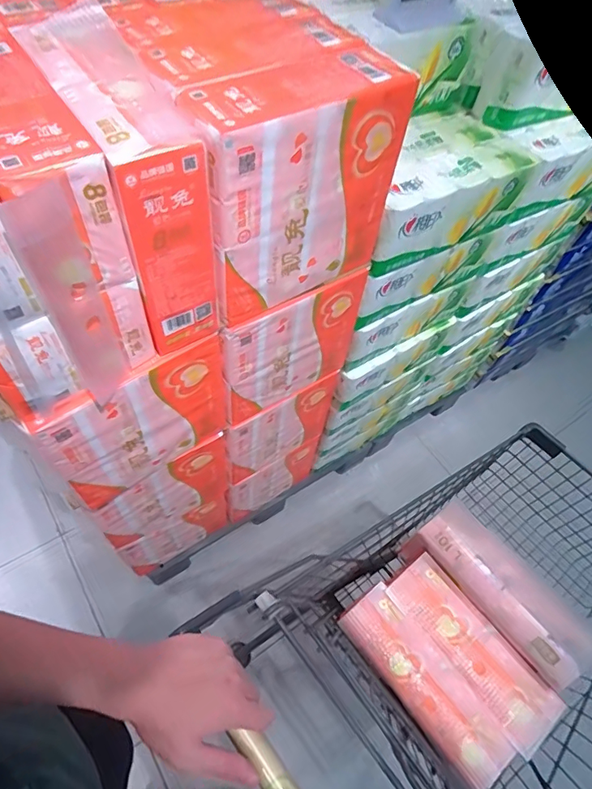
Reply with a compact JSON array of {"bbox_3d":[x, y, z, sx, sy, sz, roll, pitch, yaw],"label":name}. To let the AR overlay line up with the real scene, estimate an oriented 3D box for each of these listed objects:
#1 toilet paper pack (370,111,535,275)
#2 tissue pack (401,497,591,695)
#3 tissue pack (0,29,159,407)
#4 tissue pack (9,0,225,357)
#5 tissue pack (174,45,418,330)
[{"bbox_3d":[0.234,-0.379,0.853,0.362,0.142,0.195,-28,61,-18],"label":"toilet paper pack"},{"bbox_3d":[0.314,0.310,0.727,0.103,0.088,0.284,-33,63,-20],"label":"tissue pack"},{"bbox_3d":[-0.265,-0.180,0.536,0.113,0.298,0.267,-27,61,-17],"label":"tissue pack"},{"bbox_3d":[-0.201,-0.249,0.582,0.107,0.287,0.282,-27,61,-17],"label":"tissue pack"},{"bbox_3d":[0.004,-0.259,0.616,0.279,0.285,0.080,-33,63,-20],"label":"tissue pack"}]

